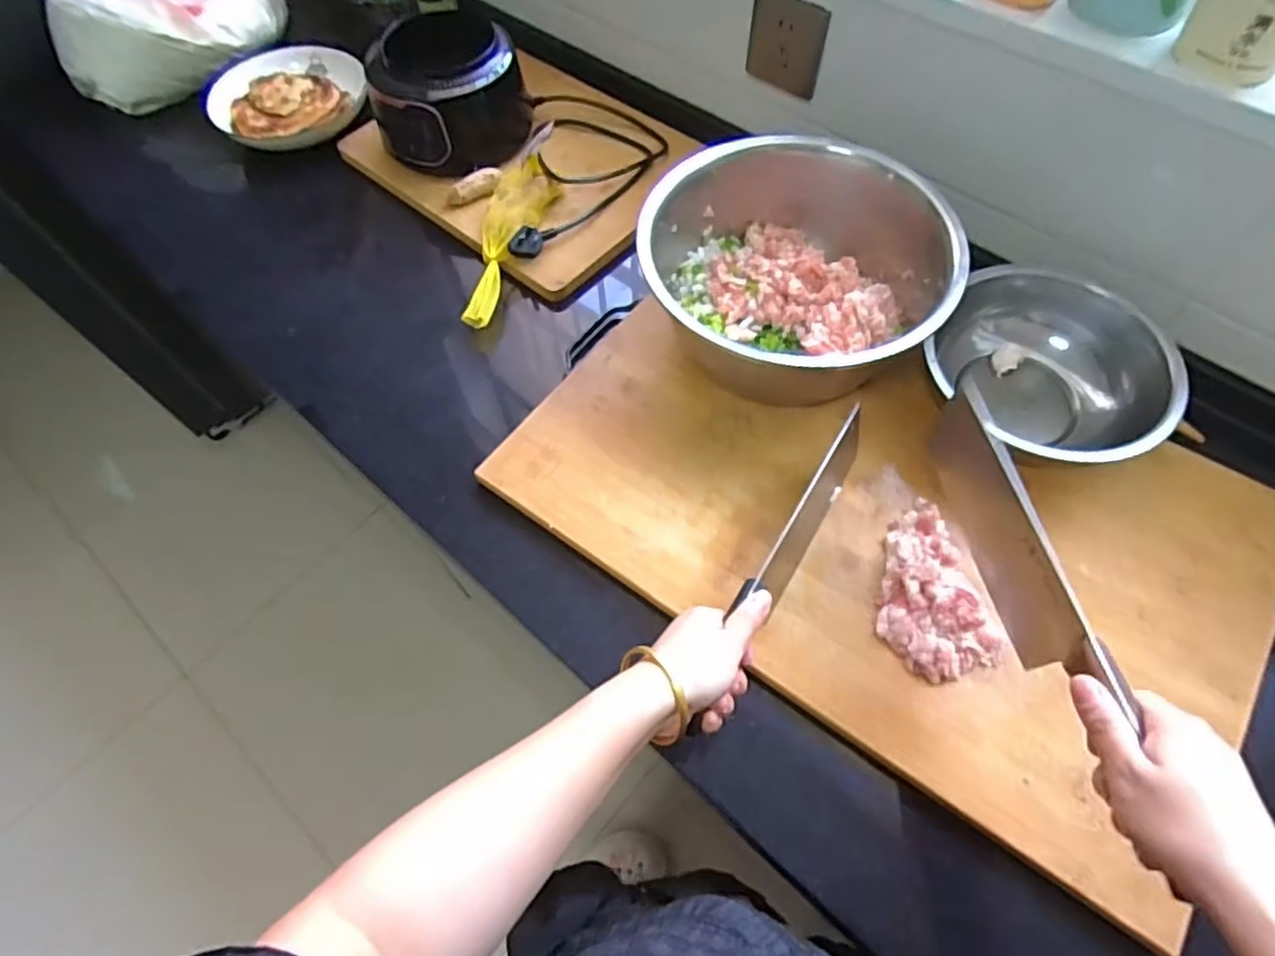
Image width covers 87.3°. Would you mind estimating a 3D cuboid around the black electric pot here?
[{"bbox_3d":[-0.218,-0.450,0.791,0.151,0.113,0.150,-1,61,2],"label":"black electric pot"}]

